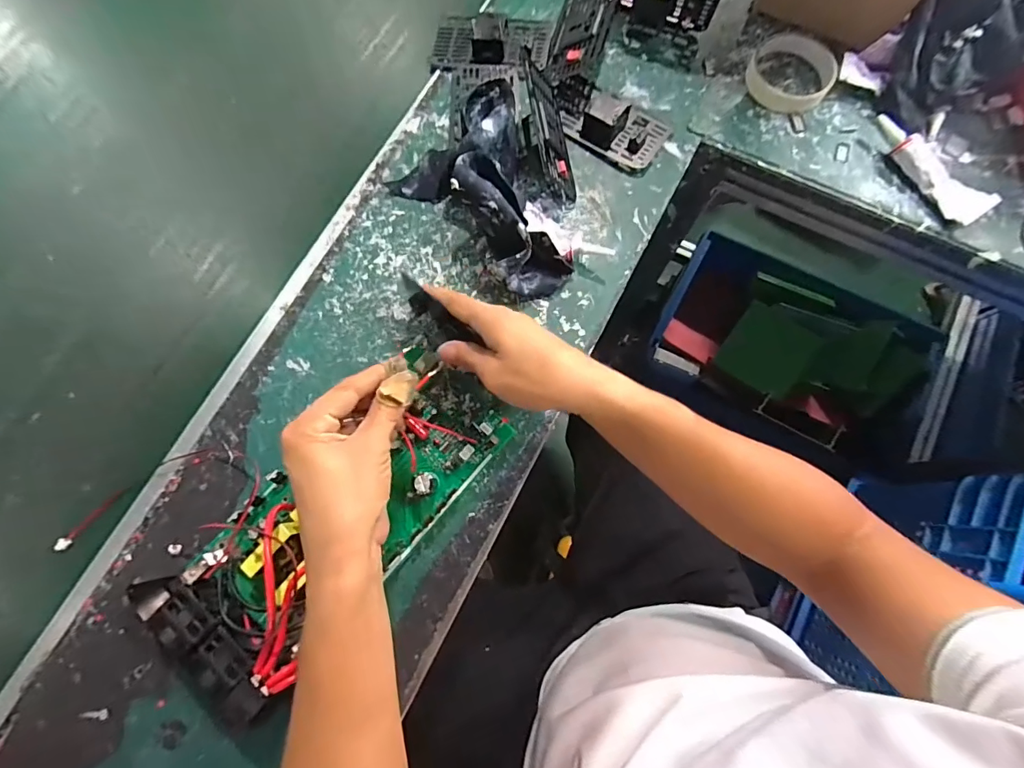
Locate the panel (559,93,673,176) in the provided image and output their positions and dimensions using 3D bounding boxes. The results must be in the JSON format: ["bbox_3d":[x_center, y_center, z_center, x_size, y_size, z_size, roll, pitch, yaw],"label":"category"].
[{"bbox_3d":[0.108,-0.268,0.451,0.101,0.030,0.069,34,80,8],"label":"panel"}]

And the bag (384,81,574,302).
[{"bbox_3d":[-0.007,-0.185,0.410,0.136,0.073,0.197,-44,80,-9],"label":"bag"}]

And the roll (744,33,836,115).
[{"bbox_3d":[0.293,-0.327,0.464,0.085,0.018,0.085,0,77,1],"label":"roll"}]

